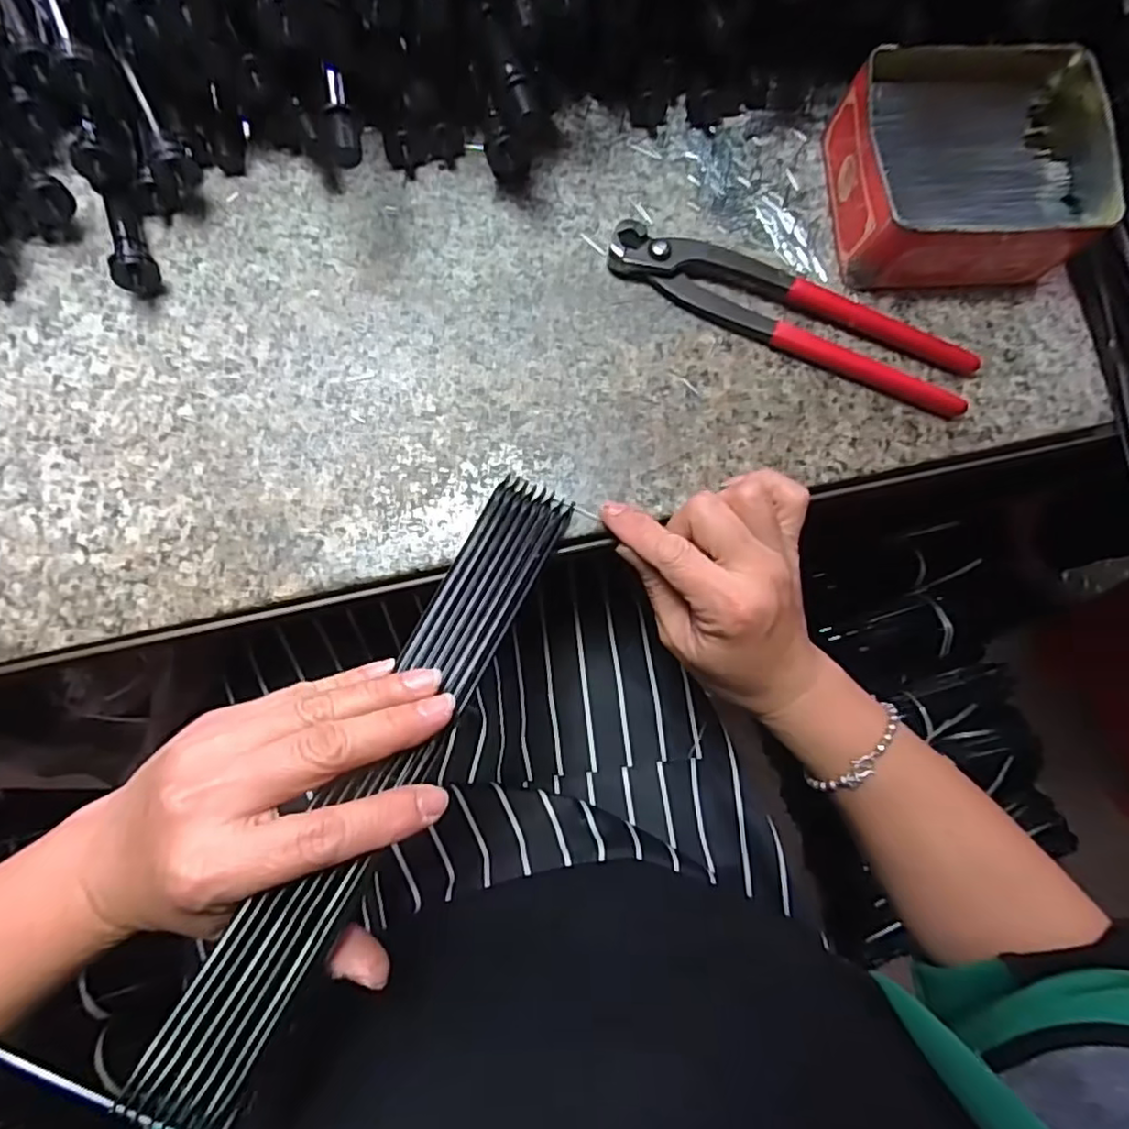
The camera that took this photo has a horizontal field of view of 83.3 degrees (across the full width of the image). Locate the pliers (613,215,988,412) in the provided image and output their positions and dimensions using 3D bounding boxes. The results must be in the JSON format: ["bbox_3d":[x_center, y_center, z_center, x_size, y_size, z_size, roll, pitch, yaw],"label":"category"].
[{"bbox_3d":[0.116,-0.127,0.324,0.193,0.014,0.034,21,82,-2],"label":"pliers"}]

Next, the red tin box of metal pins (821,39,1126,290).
[{"bbox_3d":[0.202,-0.198,0.320,0.126,0.048,0.098,-9,84,-5],"label":"red tin box of metal pins"}]

